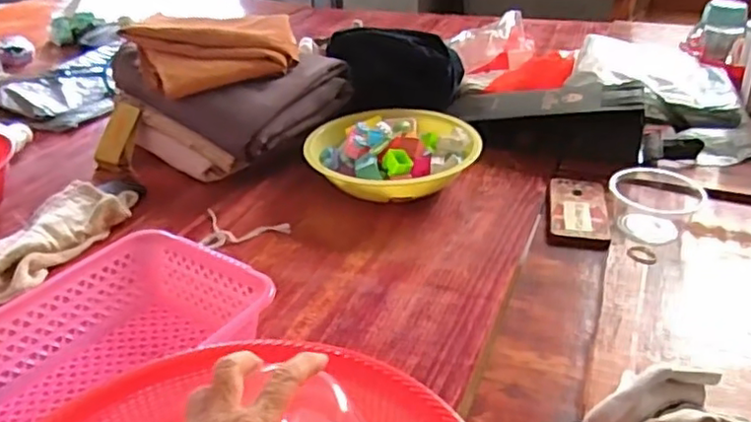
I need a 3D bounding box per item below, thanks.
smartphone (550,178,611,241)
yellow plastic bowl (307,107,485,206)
[{"bbox_3d":[0.280,-0.005,0.898,0.075,0.012,0.146,5,32,13],"label":"smartphone"},{"bbox_3d":[0.024,-0.080,0.971,0.237,0.080,0.205,-14,33,-21],"label":"yellow plastic bowl"}]

